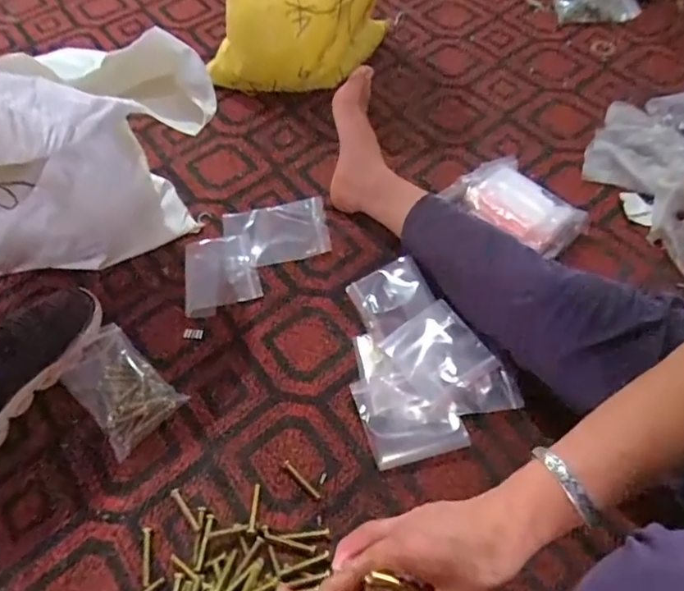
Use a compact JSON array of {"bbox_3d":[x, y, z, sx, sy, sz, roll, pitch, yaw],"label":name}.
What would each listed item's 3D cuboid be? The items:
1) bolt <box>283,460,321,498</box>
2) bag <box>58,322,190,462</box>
[{"bbox_3d":[-0.044,0.199,0.550,0.054,0.004,0.008,39,67,23],"label":"bolt"},{"bbox_3d":[-0.262,0.108,0.598,0.134,0.031,0.088,36,66,22],"label":"bag"}]

